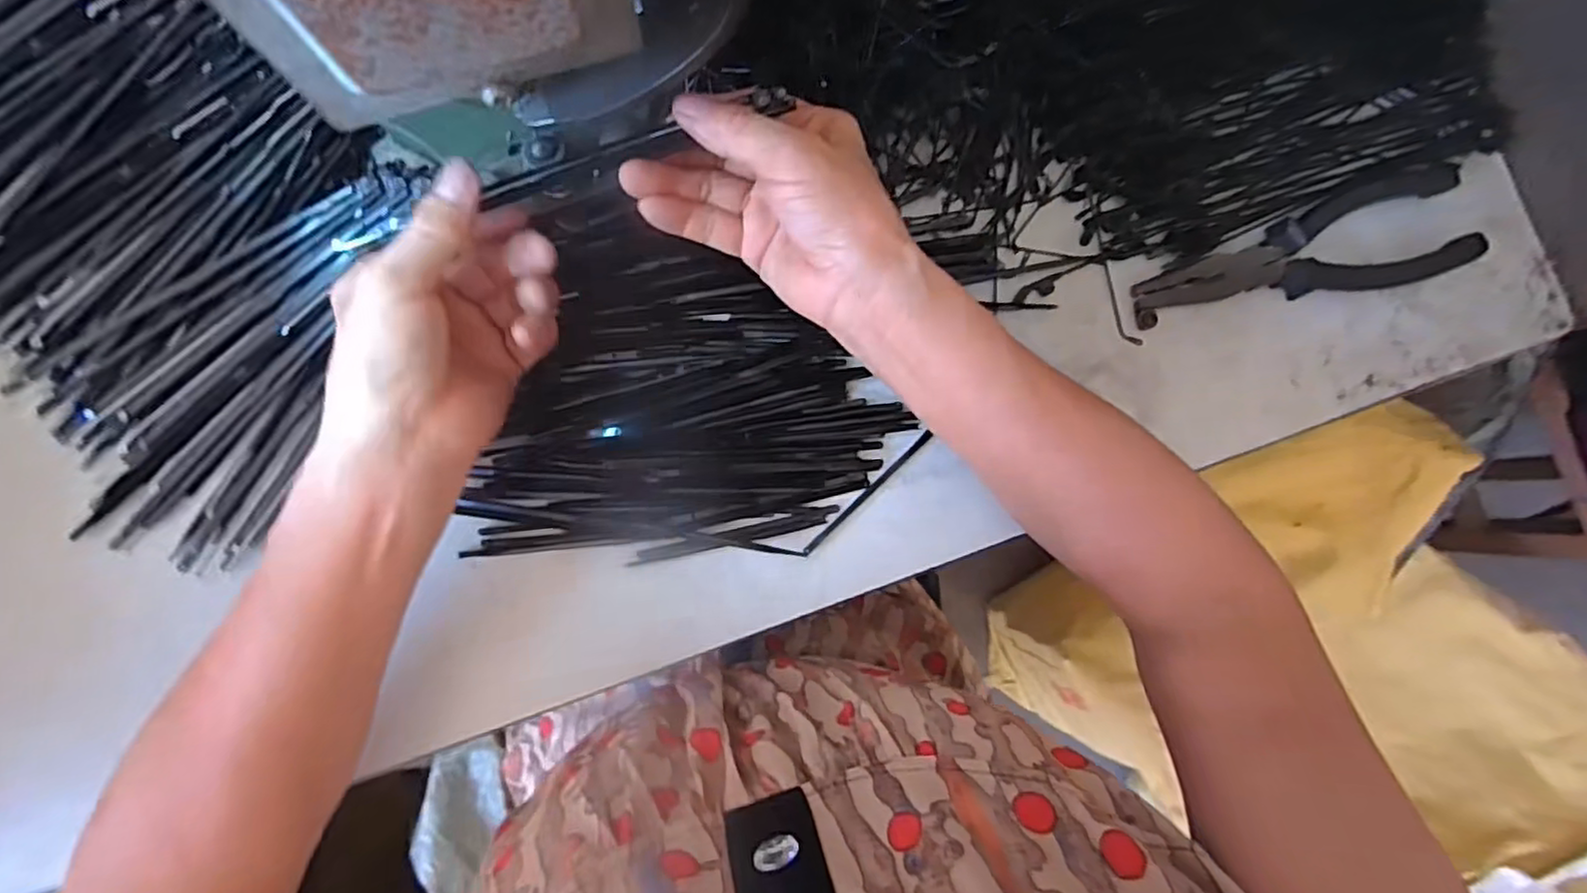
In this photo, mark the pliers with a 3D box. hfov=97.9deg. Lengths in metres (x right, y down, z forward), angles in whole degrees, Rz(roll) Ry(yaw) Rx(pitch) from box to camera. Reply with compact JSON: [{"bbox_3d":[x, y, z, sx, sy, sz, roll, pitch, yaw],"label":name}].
[{"bbox_3d":[0.268,-0.101,0.361,0.180,0.018,0.056,-15,89,-6],"label":"pliers"}]

